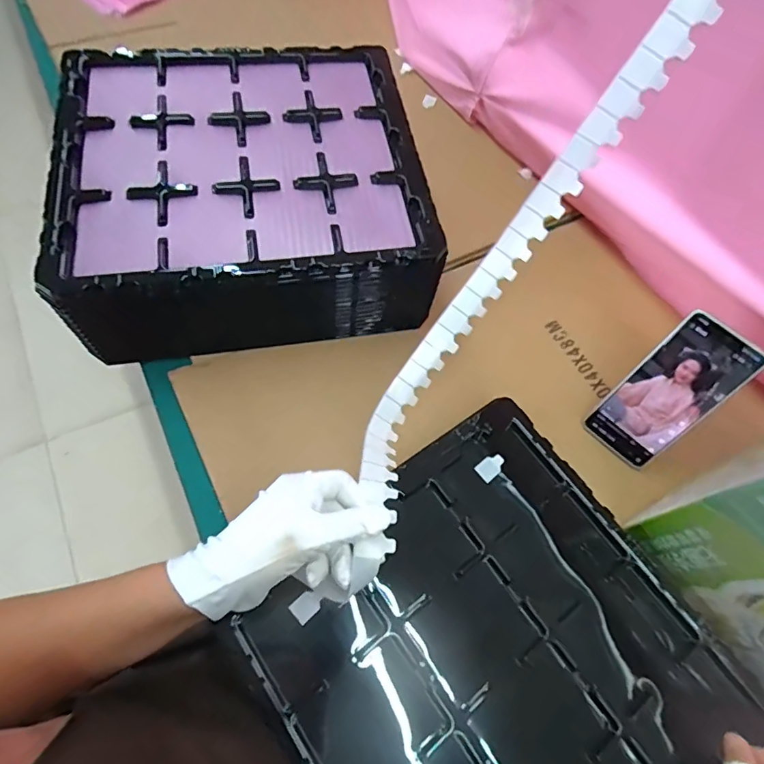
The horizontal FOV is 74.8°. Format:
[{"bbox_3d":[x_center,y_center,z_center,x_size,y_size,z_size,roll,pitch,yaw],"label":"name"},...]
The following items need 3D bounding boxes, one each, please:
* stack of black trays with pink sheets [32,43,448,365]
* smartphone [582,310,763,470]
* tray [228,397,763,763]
[{"bbox_3d":[-0.149,-0.222,0.567,0.373,0.147,0.347,-7,66,-9],"label":"stack of black trays with pink sheets"},{"bbox_3d":[0.287,0.014,0.506,0.079,0.165,0.006,42,36,15],"label":"smartphone"},{"bbox_3d":[0.104,0.242,0.410,0.331,0.064,0.367,-34,67,-13],"label":"tray"}]

